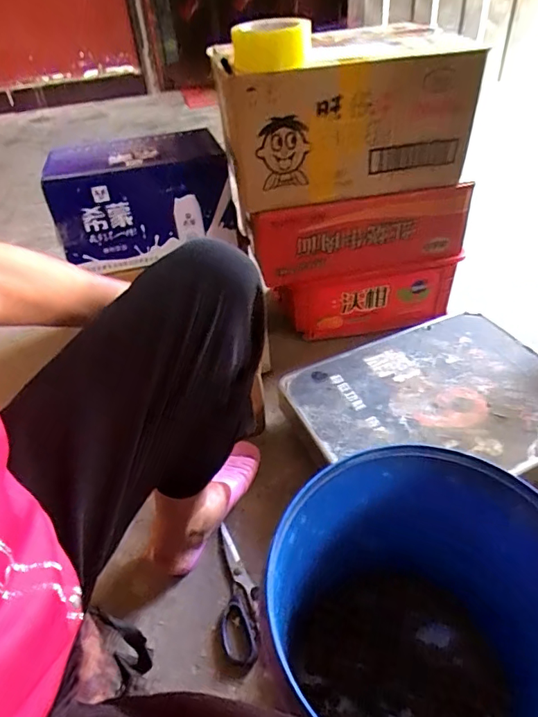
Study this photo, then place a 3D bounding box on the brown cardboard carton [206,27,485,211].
[{"bbox_3d":[0.126,-0.413,0.806,0.393,0.232,0.208,-12,42,-5],"label":"brown cardboard carton"}]

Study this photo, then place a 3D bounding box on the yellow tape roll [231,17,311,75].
[{"bbox_3d":[0.002,-0.457,0.702,0.116,0.061,0.116,-4,42,3],"label":"yellow tape roll"}]

